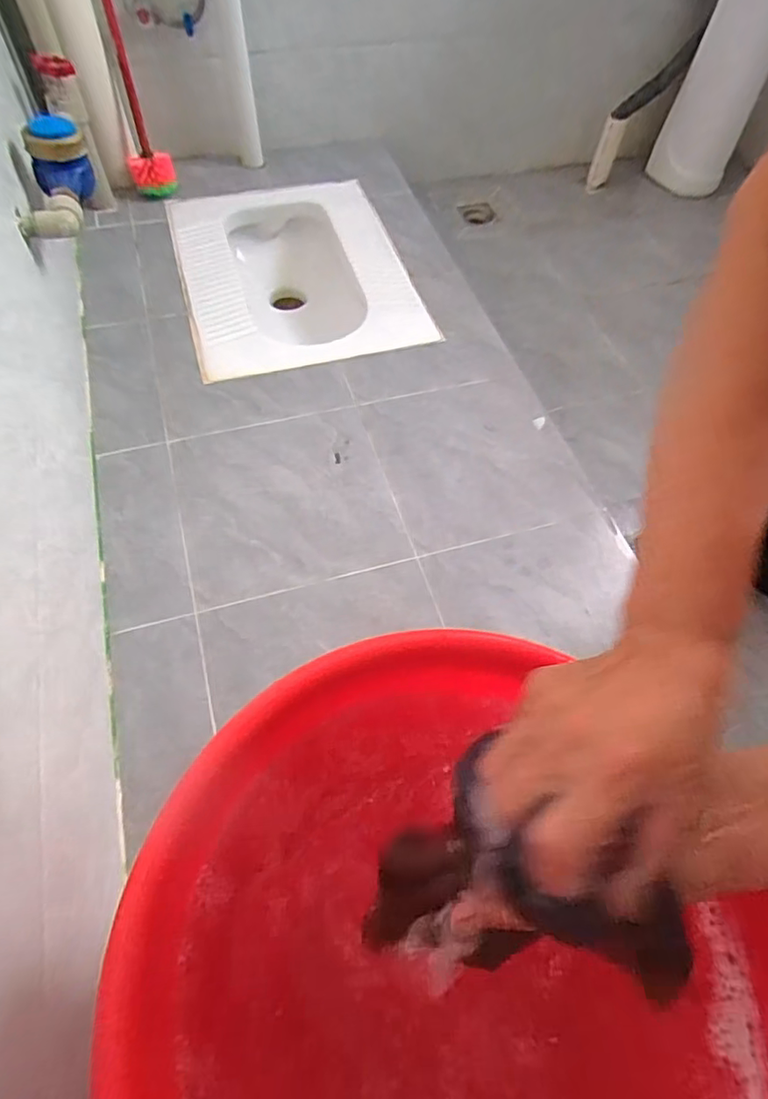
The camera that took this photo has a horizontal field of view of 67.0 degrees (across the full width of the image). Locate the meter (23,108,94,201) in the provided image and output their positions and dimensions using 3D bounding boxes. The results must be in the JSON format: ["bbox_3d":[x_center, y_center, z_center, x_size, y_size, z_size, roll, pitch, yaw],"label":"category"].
[{"bbox_3d":[-0.532,-0.633,0.967,0.093,0.117,0.120,-26,64,-16],"label":"meter"}]

